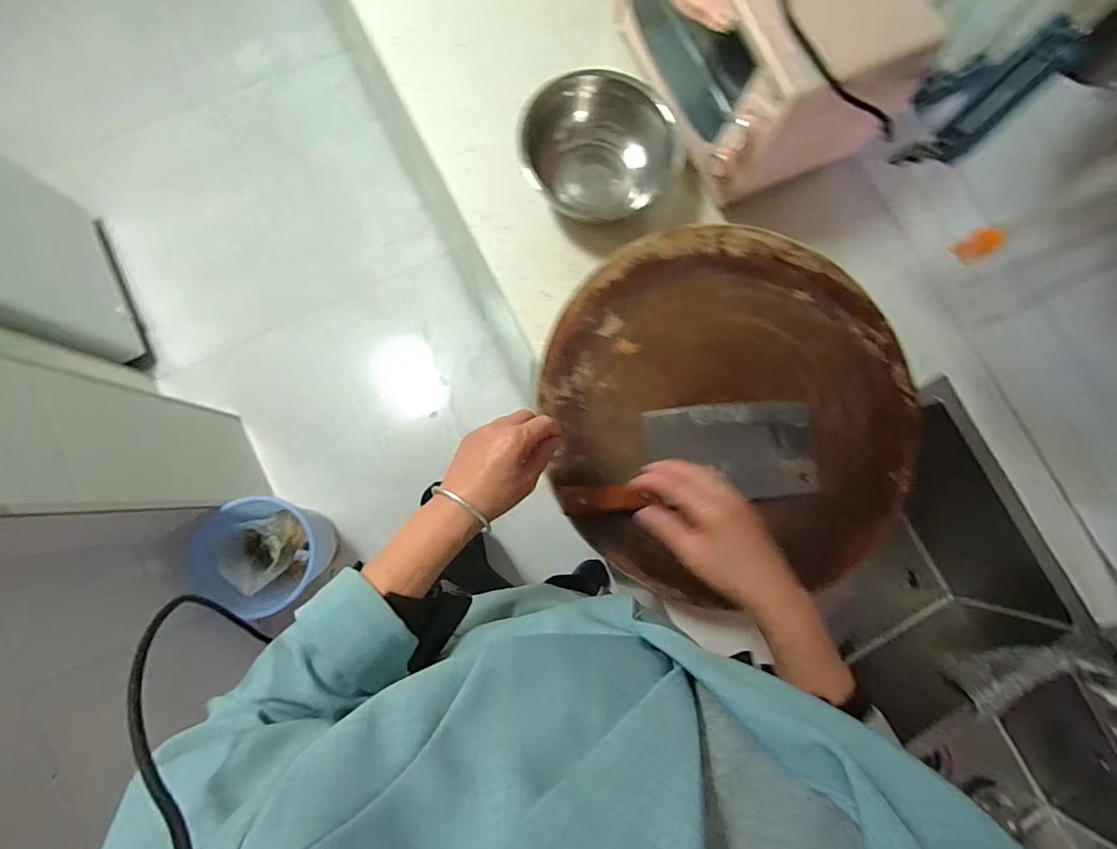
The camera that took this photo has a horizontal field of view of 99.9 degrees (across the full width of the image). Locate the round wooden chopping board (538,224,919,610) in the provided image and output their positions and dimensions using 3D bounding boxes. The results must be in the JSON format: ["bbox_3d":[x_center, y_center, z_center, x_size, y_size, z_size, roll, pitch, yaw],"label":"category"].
[{"bbox_3d":[0.202,-0.024,0.571,0.424,0.055,0.435,-12,83,-6],"label":"round wooden chopping board"}]

